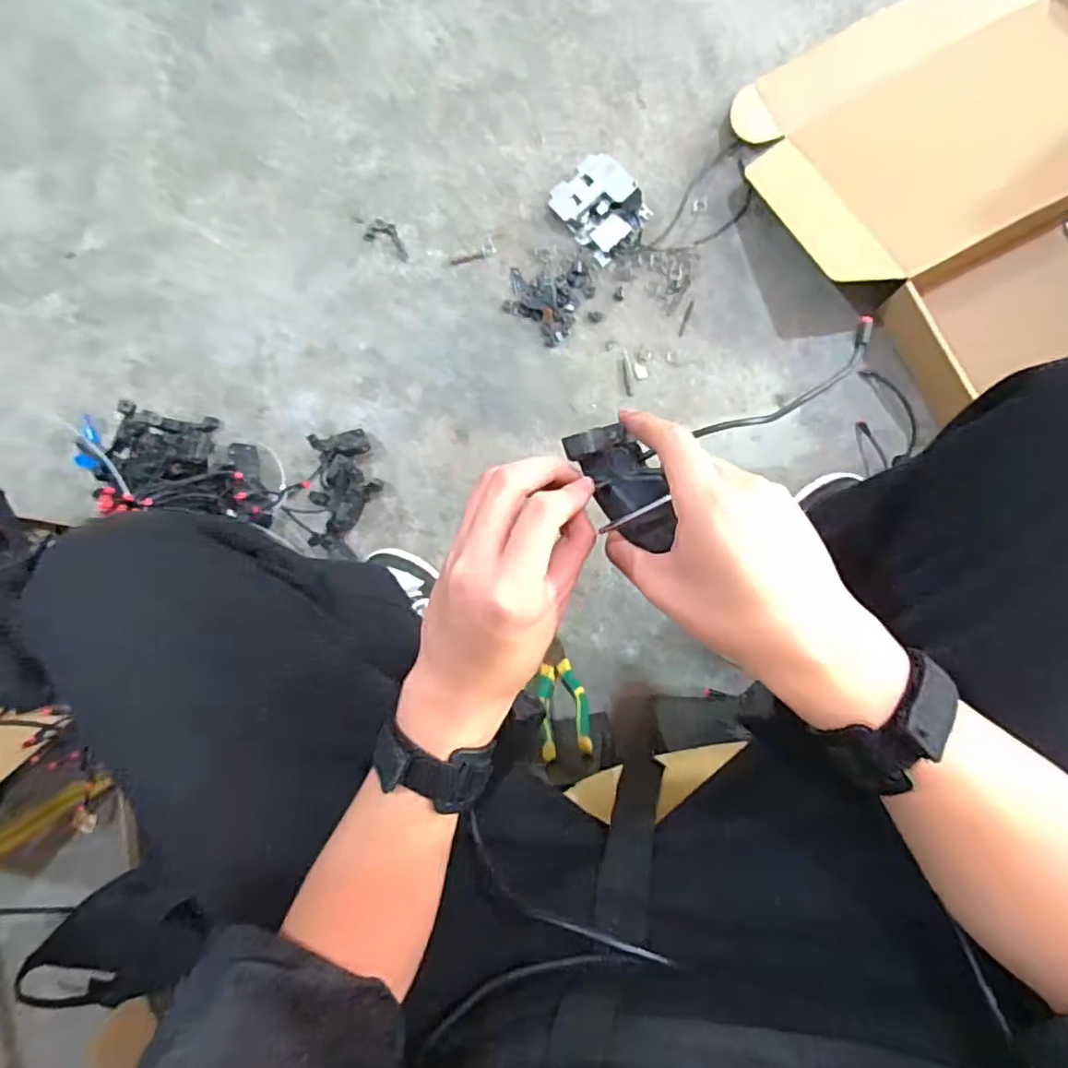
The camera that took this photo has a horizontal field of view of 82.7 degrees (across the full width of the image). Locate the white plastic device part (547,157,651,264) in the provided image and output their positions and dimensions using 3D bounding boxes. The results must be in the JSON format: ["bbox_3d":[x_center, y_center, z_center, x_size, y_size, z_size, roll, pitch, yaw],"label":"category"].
[{"bbox_3d":[0.087,-0.429,0.794,0.093,0.034,0.119,-42,85,4],"label":"white plastic device part"}]

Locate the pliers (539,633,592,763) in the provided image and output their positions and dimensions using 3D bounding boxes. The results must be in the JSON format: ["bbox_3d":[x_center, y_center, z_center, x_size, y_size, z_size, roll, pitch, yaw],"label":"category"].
[{"bbox_3d":[0.029,0.177,0.698,0.054,0.190,0.026,-20,117,6],"label":"pliers"}]

